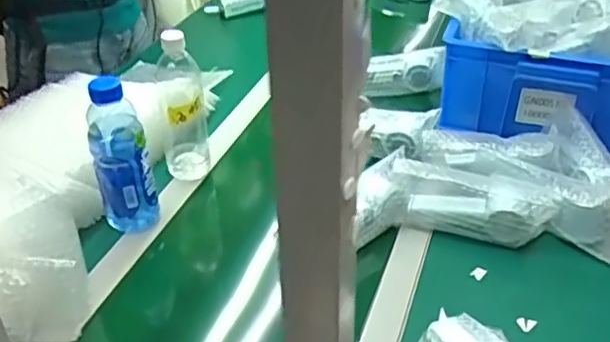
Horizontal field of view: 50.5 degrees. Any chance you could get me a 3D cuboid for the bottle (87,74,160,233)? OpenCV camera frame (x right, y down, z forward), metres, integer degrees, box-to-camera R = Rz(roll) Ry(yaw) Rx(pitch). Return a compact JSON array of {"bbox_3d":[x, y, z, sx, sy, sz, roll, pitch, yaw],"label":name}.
[{"bbox_3d":[-0.236,-0.021,0.837,0.074,0.209,0.066,-12,37,-17],"label":"bottle"}]

